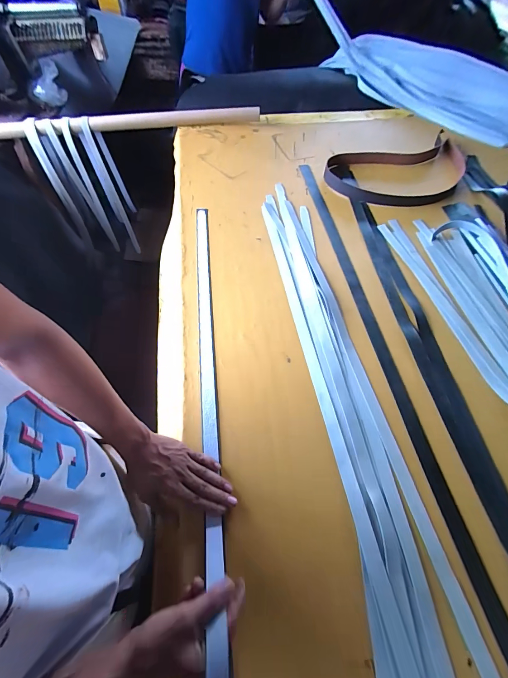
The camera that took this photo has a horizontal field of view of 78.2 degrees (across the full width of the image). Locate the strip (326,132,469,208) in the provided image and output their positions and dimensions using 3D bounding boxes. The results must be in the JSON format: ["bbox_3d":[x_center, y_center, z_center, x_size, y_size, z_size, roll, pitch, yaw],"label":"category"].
[{"bbox_3d":[0.463,-0.511,0.952,0.490,0.029,0.269,-18,60,-11],"label":"strip"}]

